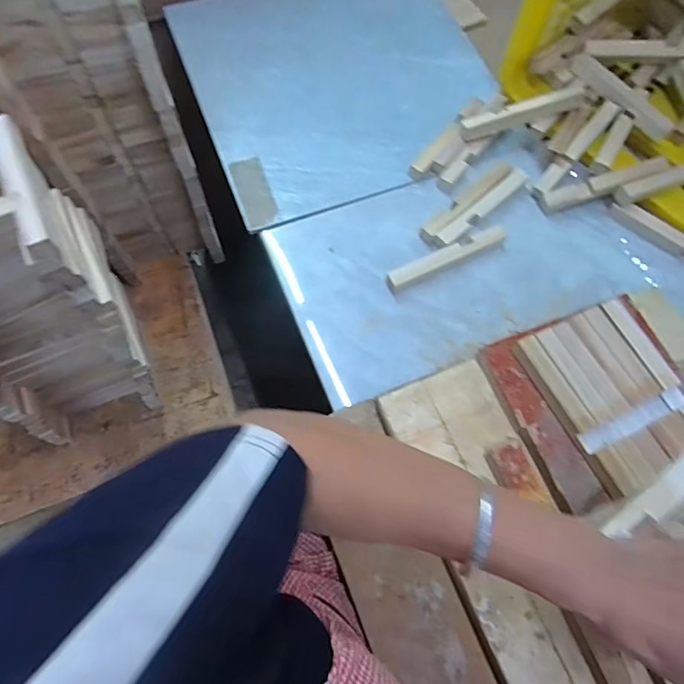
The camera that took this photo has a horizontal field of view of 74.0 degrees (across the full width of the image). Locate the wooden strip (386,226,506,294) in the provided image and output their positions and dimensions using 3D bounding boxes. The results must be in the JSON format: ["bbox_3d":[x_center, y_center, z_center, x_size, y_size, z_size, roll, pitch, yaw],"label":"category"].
[{"bbox_3d":[0.120,-0.097,0.520,0.149,0.013,0.022,-25,71,-11],"label":"wooden strip"}]

